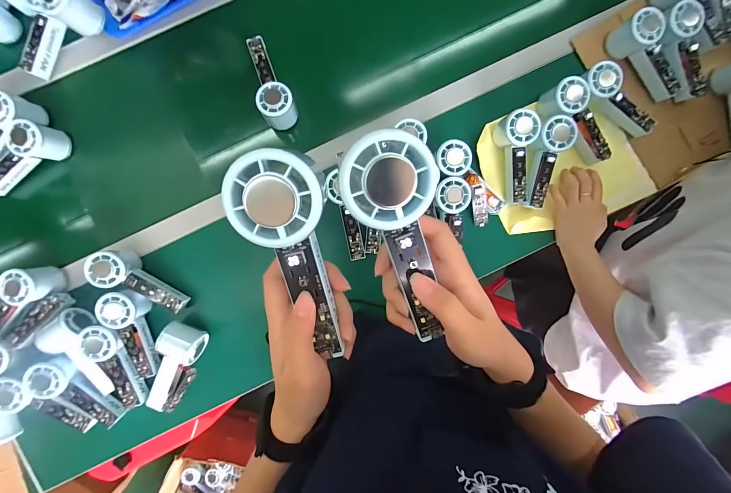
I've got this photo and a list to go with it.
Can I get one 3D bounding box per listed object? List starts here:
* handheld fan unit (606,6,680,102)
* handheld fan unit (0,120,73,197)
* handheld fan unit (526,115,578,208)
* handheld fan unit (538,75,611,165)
[{"bbox_3d":[0.487,-0.323,0.539,0.055,0.060,0.150,-33,91,-1],"label":"handheld fan unit"},{"bbox_3d":[-0.576,-0.148,0.516,0.156,0.057,0.052,-33,91,-1],"label":"handheld fan unit"},{"bbox_3d":[0.304,-0.143,0.538,0.058,0.045,0.152,10,103,-2],"label":"handheld fan unit"},{"bbox_3d":[0.367,-0.214,0.535,0.060,0.055,0.147,-43,91,-1],"label":"handheld fan unit"}]

